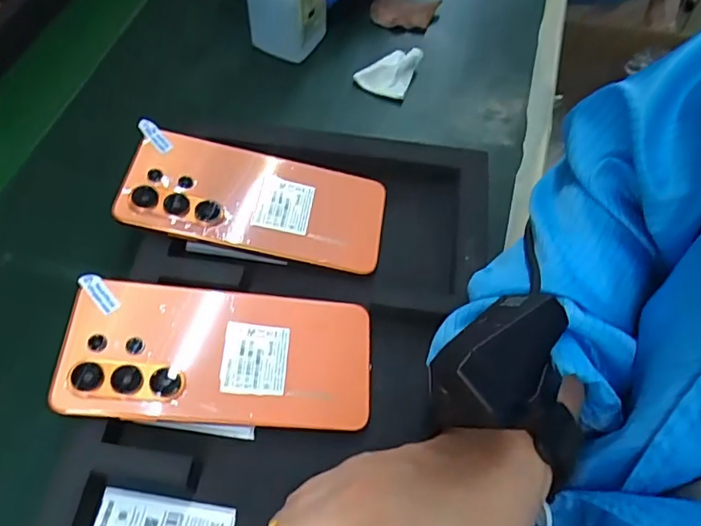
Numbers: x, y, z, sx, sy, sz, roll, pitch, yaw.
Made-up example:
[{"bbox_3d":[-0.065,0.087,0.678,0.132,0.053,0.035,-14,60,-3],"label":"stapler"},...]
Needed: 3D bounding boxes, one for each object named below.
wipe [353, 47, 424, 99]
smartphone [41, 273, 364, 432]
[{"bbox_3d":[0.032,-0.165,0.470,0.044,0.022,0.047,19,61,12],"label":"wipe"},{"bbox_3d":[-0.073,0.052,0.317,0.169,0.007,0.078,6,59,-10],"label":"smartphone"}]

